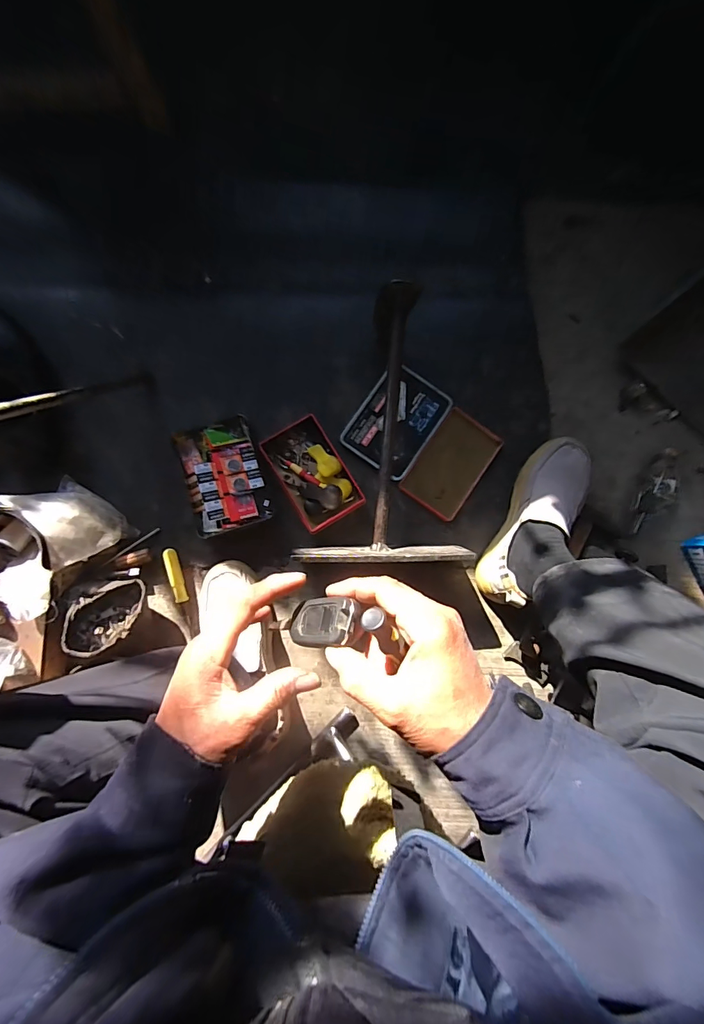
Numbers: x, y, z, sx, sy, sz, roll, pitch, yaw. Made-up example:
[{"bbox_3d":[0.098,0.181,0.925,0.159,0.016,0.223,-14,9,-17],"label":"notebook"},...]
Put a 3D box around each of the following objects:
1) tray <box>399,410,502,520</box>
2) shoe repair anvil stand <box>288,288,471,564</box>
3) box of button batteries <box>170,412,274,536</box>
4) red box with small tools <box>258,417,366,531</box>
[{"bbox_3d":[0.163,-0.078,0.701,0.101,0.012,0.165,34,84,0],"label":"tray"},{"bbox_3d":[0.044,-0.113,0.620,0.251,0.133,0.368,0,85,-3],"label":"shoe repair anvil stand"},{"bbox_3d":[-0.197,-0.054,0.659,0.116,0.046,0.167,-15,86,-5],"label":"box of button batteries"},{"bbox_3d":[-0.062,-0.059,0.671,0.103,0.035,0.162,-31,88,-5],"label":"red box with small tools"}]

